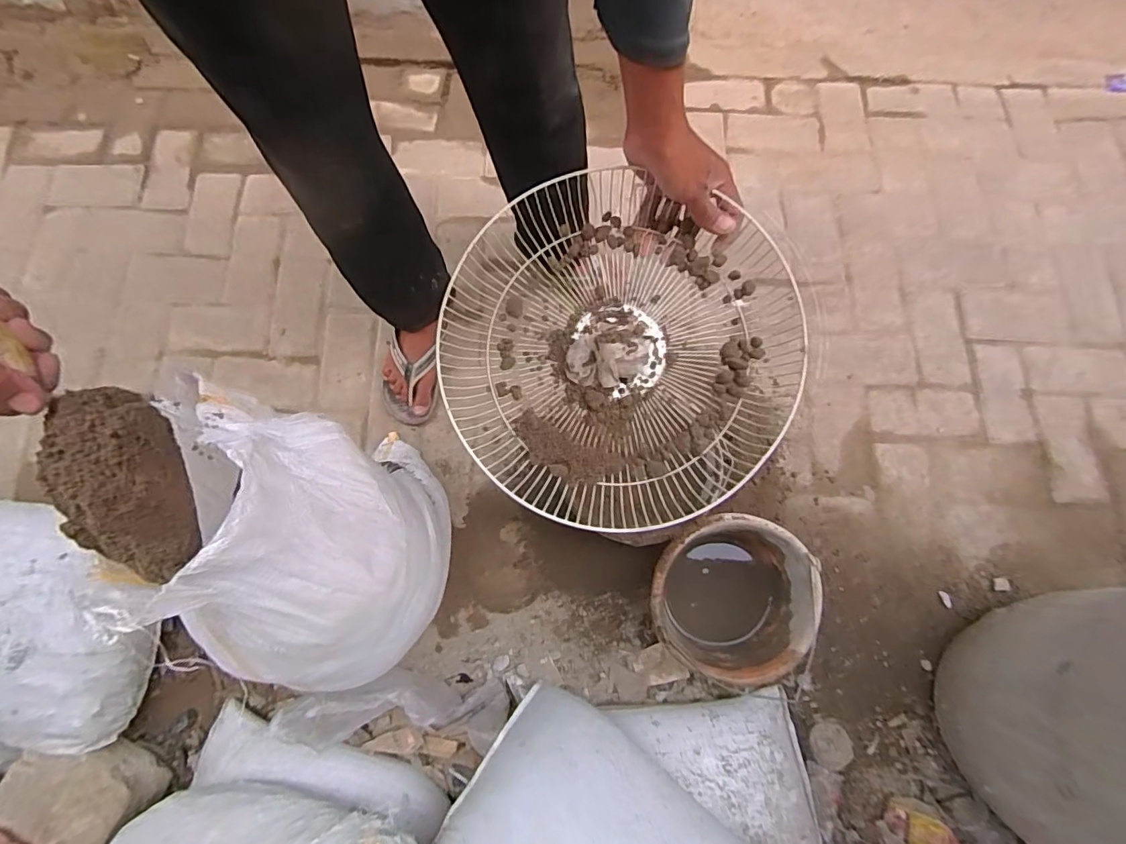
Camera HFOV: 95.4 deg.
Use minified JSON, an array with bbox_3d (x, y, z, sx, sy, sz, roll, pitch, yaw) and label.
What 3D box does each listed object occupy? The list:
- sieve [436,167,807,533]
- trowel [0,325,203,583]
[{"bbox_3d":[0.051,-0.077,0.534,0.351,0.085,0.358,0,75,0],"label":"sieve"},{"bbox_3d":[-0.351,-0.014,0.349,0.074,0.067,0.281,-36,98,-9],"label":"trowel"}]

